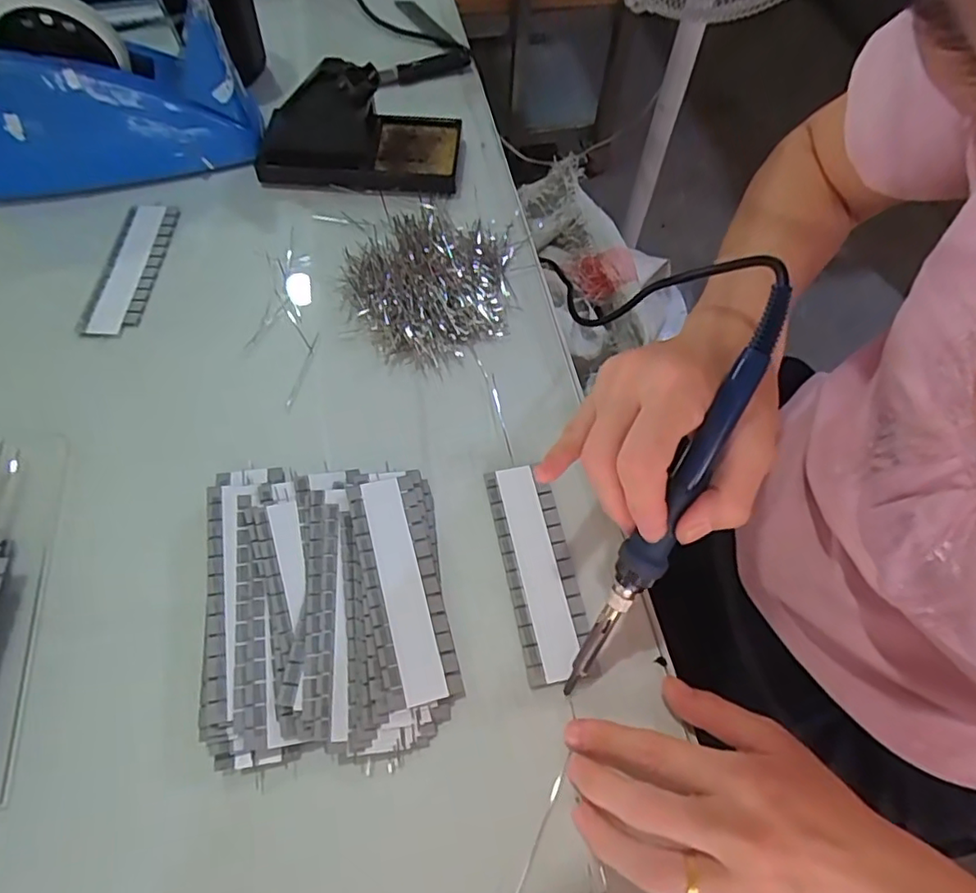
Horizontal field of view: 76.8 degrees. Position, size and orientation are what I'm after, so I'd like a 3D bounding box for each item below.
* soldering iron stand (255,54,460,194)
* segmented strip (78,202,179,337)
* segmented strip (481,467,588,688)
[{"bbox_3d":[-0.103,-0.252,0.482,0.163,0.072,0.078,-5,61,-5],"label":"soldering iron stand"},{"bbox_3d":[-0.260,-0.131,0.448,0.040,0.004,0.125,5,61,0],"label":"segmented strip"},{"bbox_3d":[0.029,0.068,0.353,0.038,0.004,0.124,-9,62,-7],"label":"segmented strip"}]

